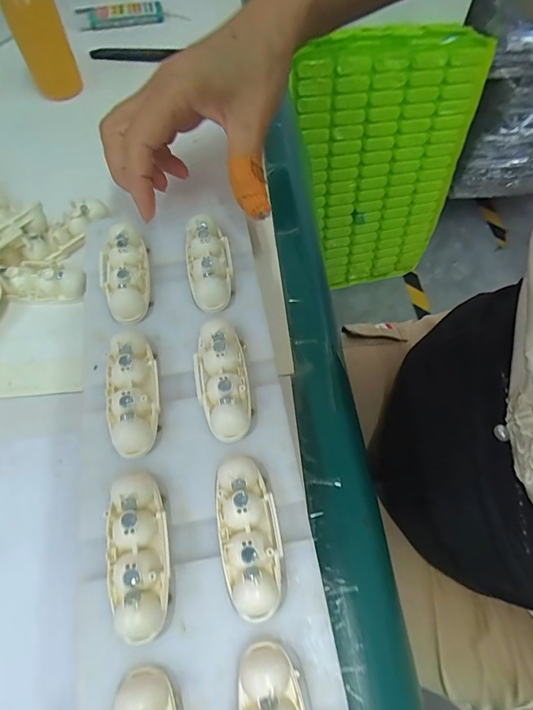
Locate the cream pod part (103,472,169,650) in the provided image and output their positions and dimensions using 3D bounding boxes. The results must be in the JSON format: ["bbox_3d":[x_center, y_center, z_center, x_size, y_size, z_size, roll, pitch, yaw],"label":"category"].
[{"bbox_3d":[-0.053,0.079,0.176,0.024,0.017,0.063,-11,63,-7],"label":"cream pod part"}]

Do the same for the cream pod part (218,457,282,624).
[{"bbox_3d":[-0.008,0.073,0.179,0.025,0.015,0.062,-10,63,-6],"label":"cream pod part"}]

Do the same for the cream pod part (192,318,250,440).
[{"bbox_3d":[-0.022,0.011,0.212,0.024,0.015,0.061,-8,63,-5],"label":"cream pod part"}]

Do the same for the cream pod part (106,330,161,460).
[{"bbox_3d":[-0.065,0.017,0.208,0.024,0.015,0.063,-9,63,-6],"label":"cream pod part"}]

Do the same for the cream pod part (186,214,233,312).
[{"bbox_3d":[-0.033,-0.053,0.245,0.024,0.016,0.057,-6,62,-4],"label":"cream pod part"}]

